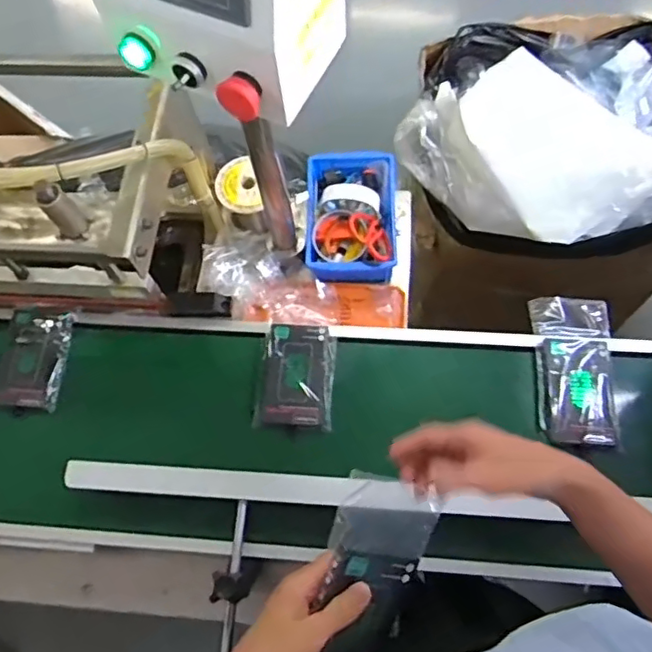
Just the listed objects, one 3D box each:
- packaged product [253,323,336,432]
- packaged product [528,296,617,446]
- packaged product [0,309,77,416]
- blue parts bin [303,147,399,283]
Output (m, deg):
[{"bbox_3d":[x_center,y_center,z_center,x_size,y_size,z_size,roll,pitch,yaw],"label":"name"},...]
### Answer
[{"bbox_3d":[-0.039,0.065,0.777,0.099,0.020,0.138,2,73,13],"label":"packaged product"},{"bbox_3d":[0.316,0.051,0.758,0.091,0.024,0.197,3,68,4],"label":"packaged product"},{"bbox_3d":[-0.396,0.046,0.797,0.085,0.026,0.144,2,67,4],"label":"packaged product"},{"bbox_3d":[0.039,-0.174,0.916,0.140,0.078,0.215,2,67,4],"label":"blue parts bin"}]

